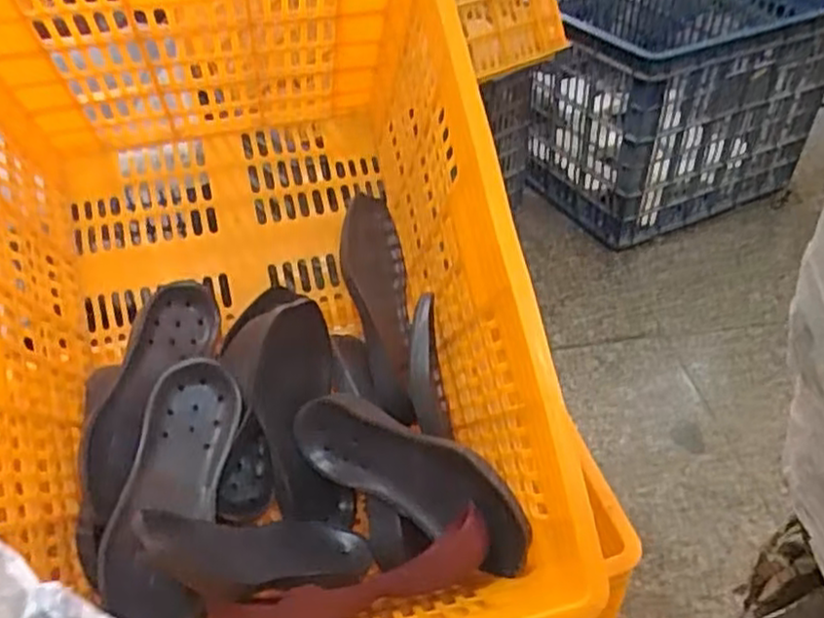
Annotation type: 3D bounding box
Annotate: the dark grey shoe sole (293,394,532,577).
[{"bbox_3d":[-0.002,0.170,0.762,0.293,0.095,0.065,26,48,28],"label":"dark grey shoe sole"}]

